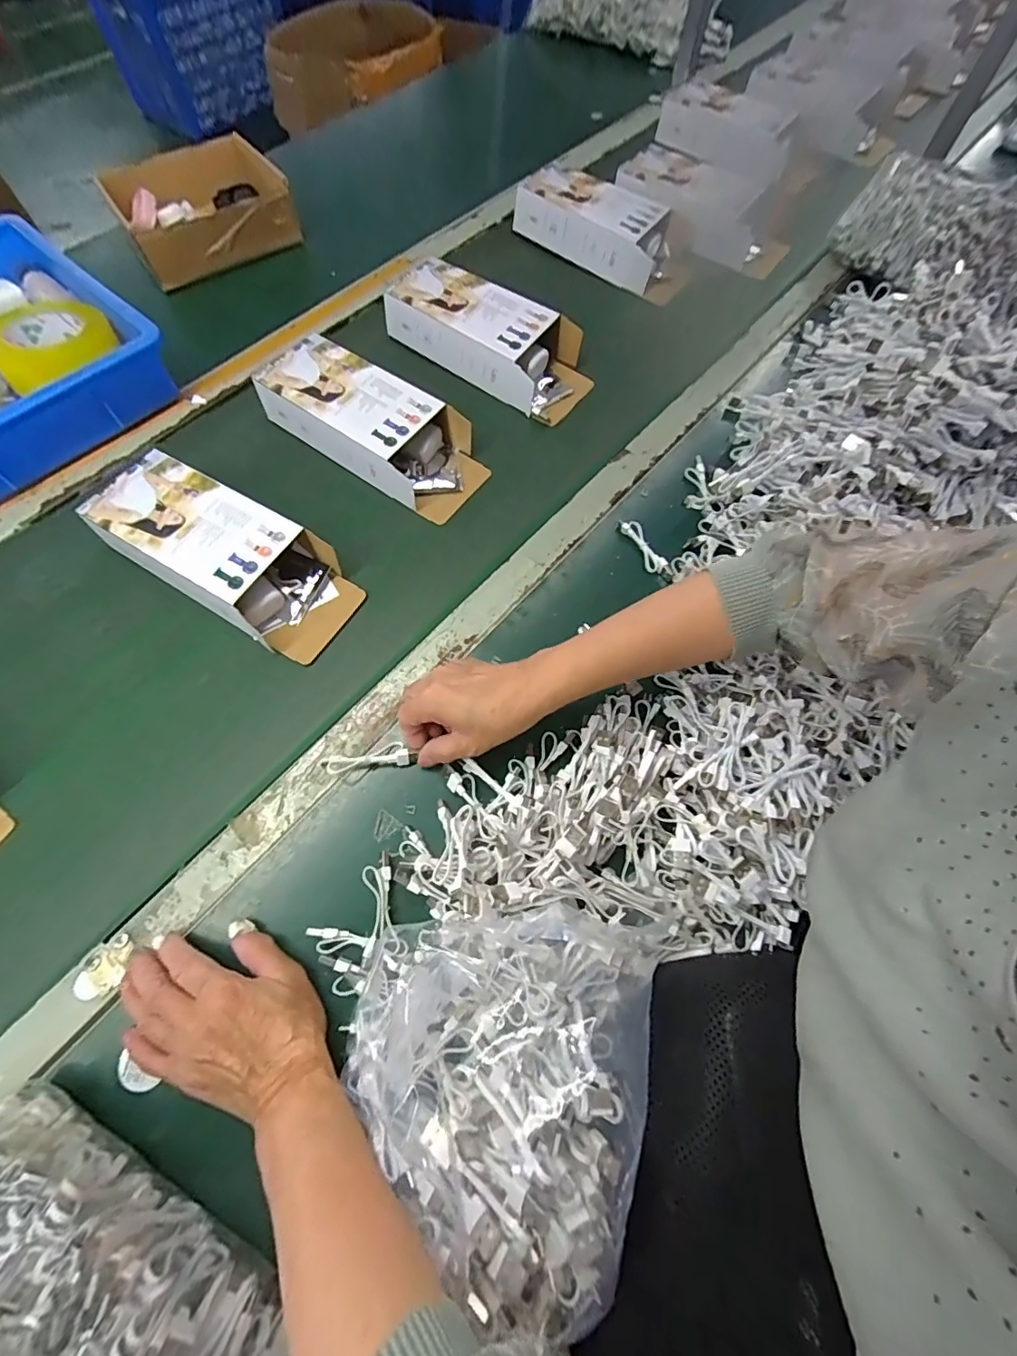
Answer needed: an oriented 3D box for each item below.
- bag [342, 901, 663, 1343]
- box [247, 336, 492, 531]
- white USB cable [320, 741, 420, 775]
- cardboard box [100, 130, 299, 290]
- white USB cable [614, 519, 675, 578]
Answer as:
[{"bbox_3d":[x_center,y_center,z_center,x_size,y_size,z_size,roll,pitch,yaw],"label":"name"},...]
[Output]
[{"bbox_3d":[-0.009,0.222,0.309,0.178,0.067,0.183,21,67,8],"label":"bag"},{"bbox_3d":[-0.144,-0.275,0.554,0.250,0.061,0.103,31,68,11],"label":"box"},{"bbox_3d":[-0.115,0.065,0.416,0.073,0.012,0.022,-6,66,-16],"label":"white USB cable"},{"bbox_3d":[-0.424,-0.658,0.703,0.213,0.070,0.186,-23,68,-12],"label":"cardboard box"},{"bbox_3d":[0.140,-0.134,0.516,0.021,0.013,0.081,-22,68,-11],"label":"white USB cable"}]

